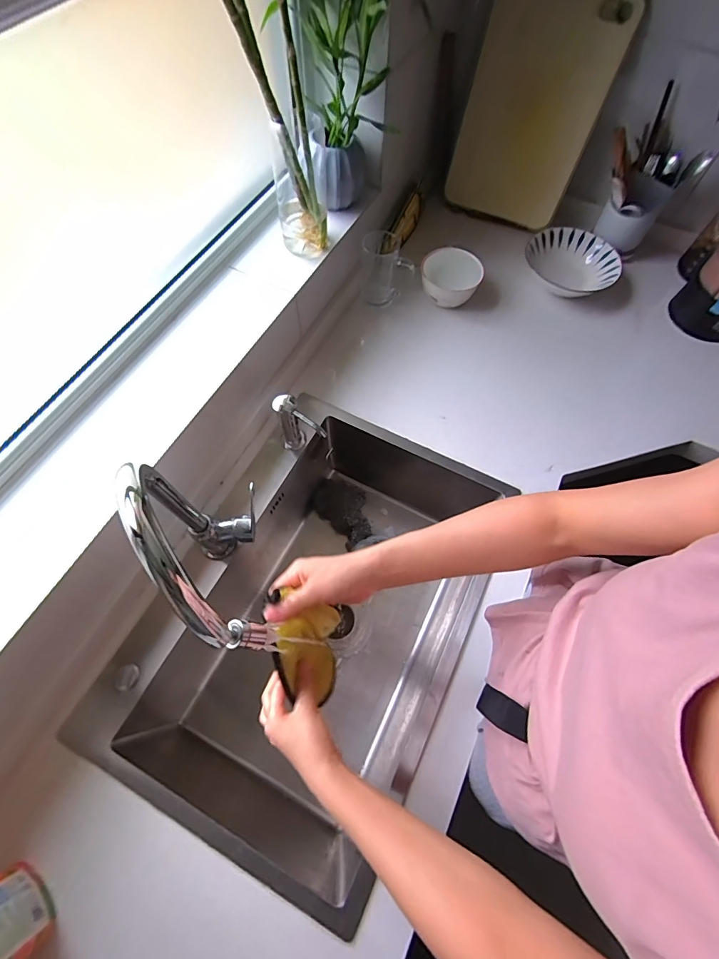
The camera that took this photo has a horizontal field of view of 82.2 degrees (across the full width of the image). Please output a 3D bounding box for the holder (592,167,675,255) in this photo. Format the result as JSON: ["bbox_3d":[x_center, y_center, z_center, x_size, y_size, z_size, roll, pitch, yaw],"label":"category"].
[{"bbox_3d":[0.580,-0.567,0.885,0.099,0.131,0.103,36,69,15],"label":"holder"}]

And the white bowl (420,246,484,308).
[{"bbox_3d":[0.198,-0.437,0.890,0.122,0.078,0.122,0,65,-1],"label":"white bowl"}]

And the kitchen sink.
[{"bbox_3d":[-0.057,0.227,0.762,0.450,0.289,0.670,23,66,10],"label":"kitchen sink"}]

